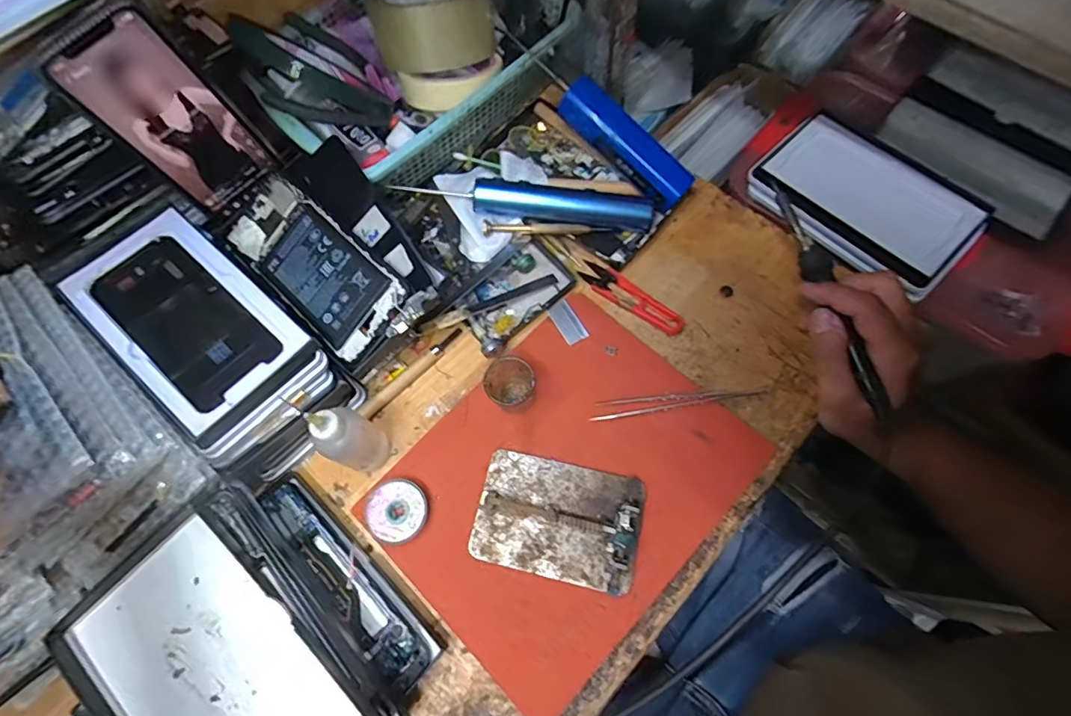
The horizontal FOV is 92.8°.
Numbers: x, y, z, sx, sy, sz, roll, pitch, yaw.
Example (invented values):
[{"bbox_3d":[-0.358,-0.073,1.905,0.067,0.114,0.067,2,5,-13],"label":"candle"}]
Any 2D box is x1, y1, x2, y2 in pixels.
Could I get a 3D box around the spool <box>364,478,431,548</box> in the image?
[{"bbox_3d":[-0.103,0.114,0.380,0.044,0.013,0.044,-1,71,3],"label":"spool"}]

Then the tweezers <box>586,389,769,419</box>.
[{"bbox_3d":[0.114,0.035,0.401,0.136,0.008,0.015,-6,70,1],"label":"tweezers"}]

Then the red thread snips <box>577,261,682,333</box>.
[{"bbox_3d":[0.082,-0.053,0.440,0.100,0.005,0.025,37,76,14],"label":"red thread snips"}]

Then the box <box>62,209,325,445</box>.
[{"bbox_3d":[-0.248,-0.031,0.364,0.168,0.019,0.098,41,76,14],"label":"box"}]

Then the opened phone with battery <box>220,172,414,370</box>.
[{"bbox_3d":[-0.170,-0.072,0.389,0.164,0.007,0.072,42,94,13],"label":"opened phone with battery"}]

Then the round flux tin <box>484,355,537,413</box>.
[{"bbox_3d":[-0.019,0.022,0.386,0.034,0.045,0.034,-1,71,3],"label":"round flux tin"}]

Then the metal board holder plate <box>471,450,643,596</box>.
[{"bbox_3d":[0.016,0.113,0.364,0.115,0.018,0.080,11,72,7],"label":"metal board holder plate"}]

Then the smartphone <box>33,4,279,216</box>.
[{"bbox_3d":[-0.256,-0.168,0.366,0.070,0.136,0.008,-42,58,-4],"label":"smartphone"}]

